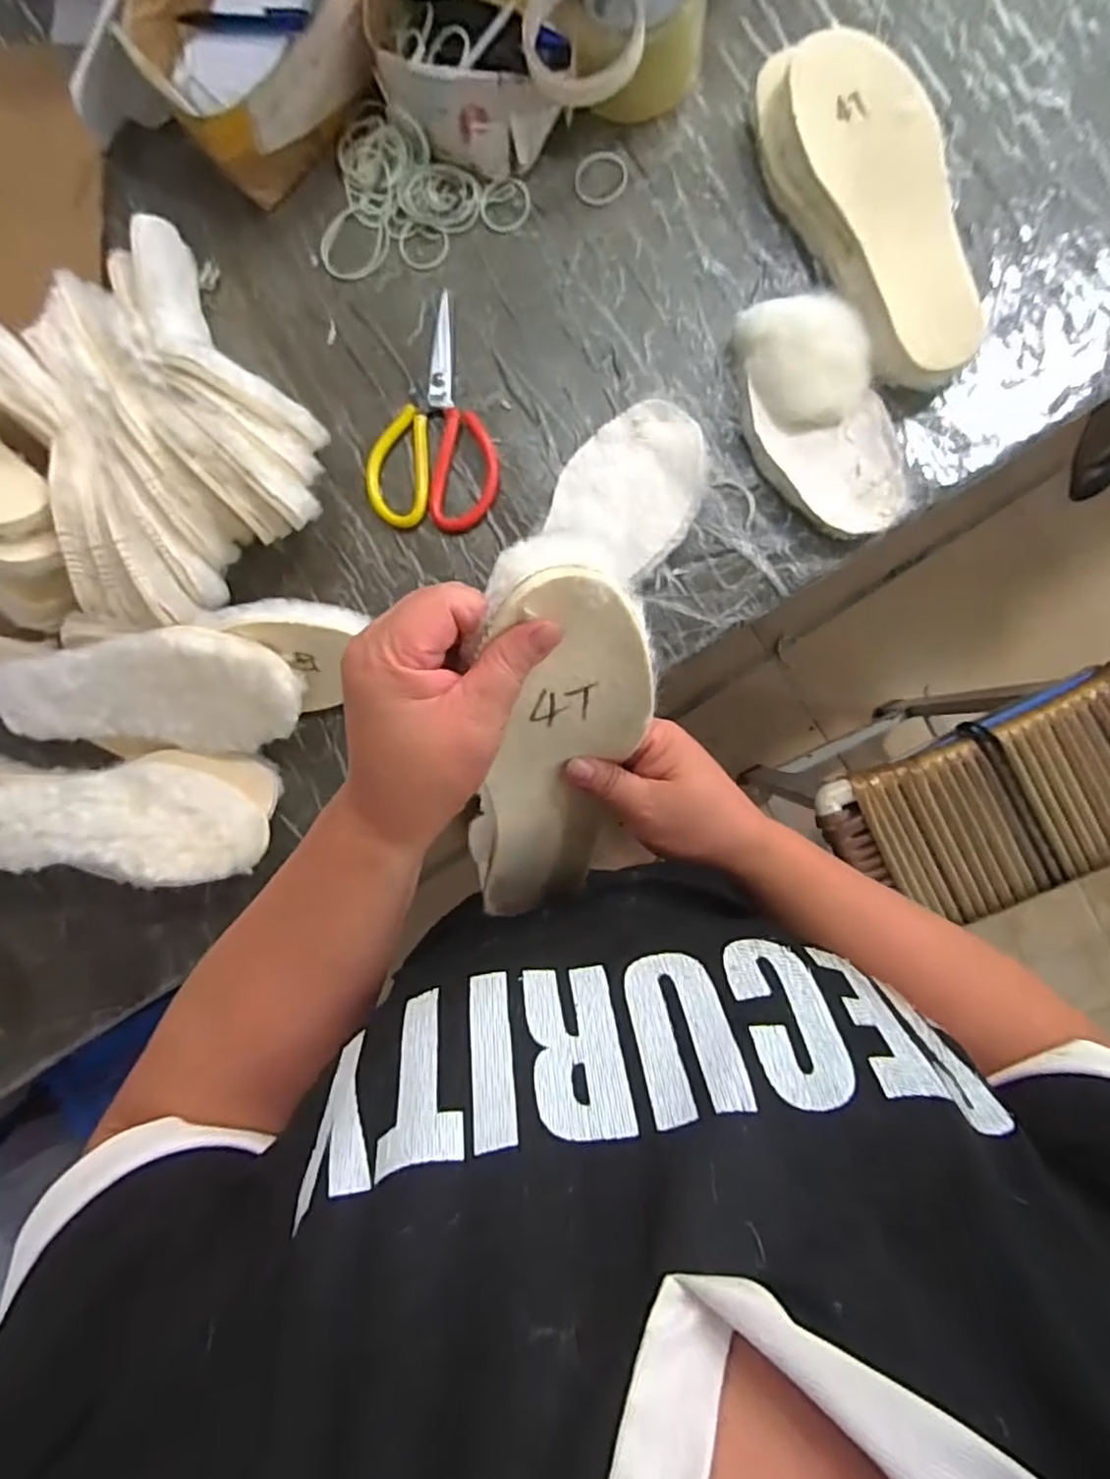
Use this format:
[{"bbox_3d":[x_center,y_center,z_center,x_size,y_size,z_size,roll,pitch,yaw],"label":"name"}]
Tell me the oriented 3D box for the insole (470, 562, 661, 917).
[{"bbox_3d":[0.001,0.018,0.356,0.079,0.012,0.236,-4,136,-15],"label":"insole"}]

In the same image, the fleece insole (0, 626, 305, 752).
[{"bbox_3d":[-0.323,-0.036,0.530,0.269,0.014,0.095,0,116,11],"label":"fleece insole"}]

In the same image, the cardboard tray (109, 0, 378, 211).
[{"bbox_3d":[-0.221,-0.563,0.523,0.207,0.096,0.151,-44,86,5],"label":"cardboard tray"}]

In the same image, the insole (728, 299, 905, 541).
[{"bbox_3d":[0.198,-0.239,0.507,0.093,0.031,0.181,-20,88,6],"label":"insole"}]

